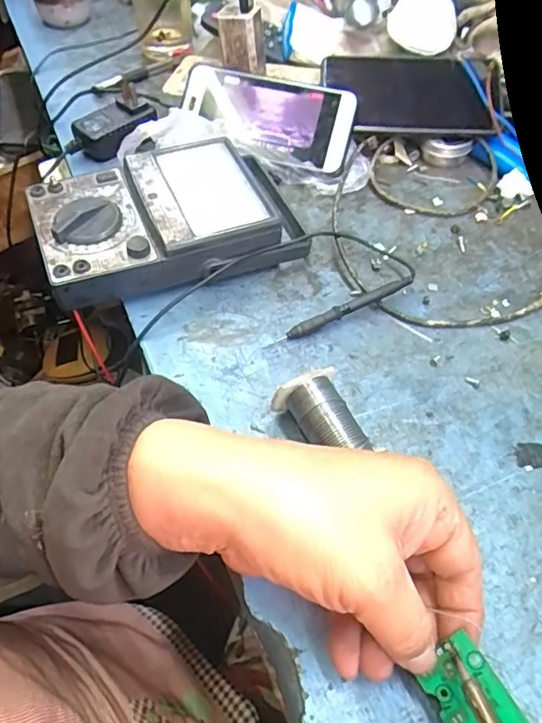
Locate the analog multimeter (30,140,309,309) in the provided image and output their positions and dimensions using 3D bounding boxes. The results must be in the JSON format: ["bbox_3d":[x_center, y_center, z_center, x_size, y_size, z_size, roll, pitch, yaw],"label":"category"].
[{"bbox_3d":[-0.073,-0.110,0.420,0.194,0.047,0.115,-17,56,-14],"label":"analog multimeter"}]

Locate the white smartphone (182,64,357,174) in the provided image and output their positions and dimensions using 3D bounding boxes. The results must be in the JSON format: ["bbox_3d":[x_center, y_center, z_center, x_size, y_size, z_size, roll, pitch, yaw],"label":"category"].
[{"bbox_3d":[-0.005,-0.218,0.484,0.152,0.014,0.067,19,93,10],"label":"white smartphone"}]

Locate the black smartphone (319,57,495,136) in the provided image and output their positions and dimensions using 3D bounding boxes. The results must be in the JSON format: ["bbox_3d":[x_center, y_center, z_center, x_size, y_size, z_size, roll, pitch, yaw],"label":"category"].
[{"bbox_3d":[0.123,-0.241,0.493,0.145,0.015,0.079,2,76,-4],"label":"black smartphone"}]

